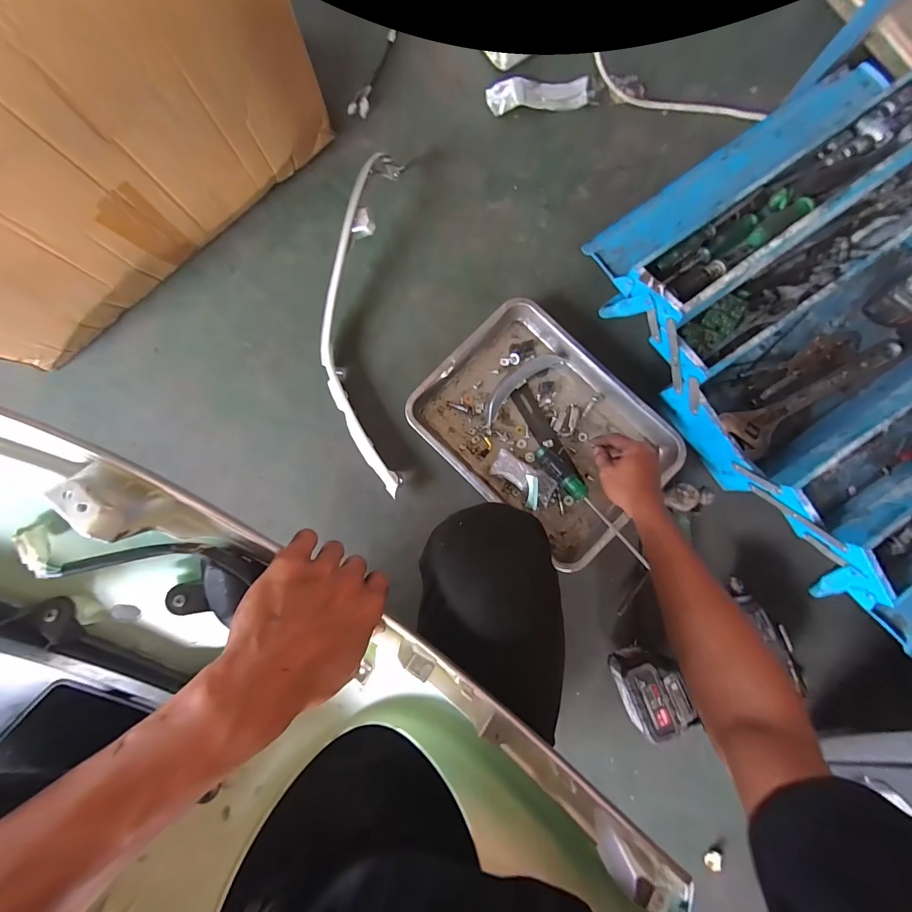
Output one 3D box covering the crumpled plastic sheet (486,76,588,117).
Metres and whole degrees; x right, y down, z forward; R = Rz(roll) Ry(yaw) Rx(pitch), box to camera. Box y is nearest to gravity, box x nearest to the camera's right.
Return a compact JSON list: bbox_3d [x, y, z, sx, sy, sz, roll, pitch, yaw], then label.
[{"bbox_3d":[0.147,-0.655,0.730,0.176,0.010,0.062,-2,86,2],"label":"crumpled plastic sheet"}]

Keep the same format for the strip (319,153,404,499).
[{"bbox_3d":[-0.166,-0.227,0.674,0.140,0.085,0.580,-1,86,2],"label":"strip"}]

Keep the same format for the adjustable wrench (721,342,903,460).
[{"bbox_3d":[0.609,-0.103,0.680,0.306,0.013,0.082,-29,85,0],"label":"adjustable wrench"}]

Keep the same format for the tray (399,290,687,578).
[{"bbox_3d":[0.145,-0.043,0.676,0.386,0.043,0.294,44,89,5],"label":"tray"}]

